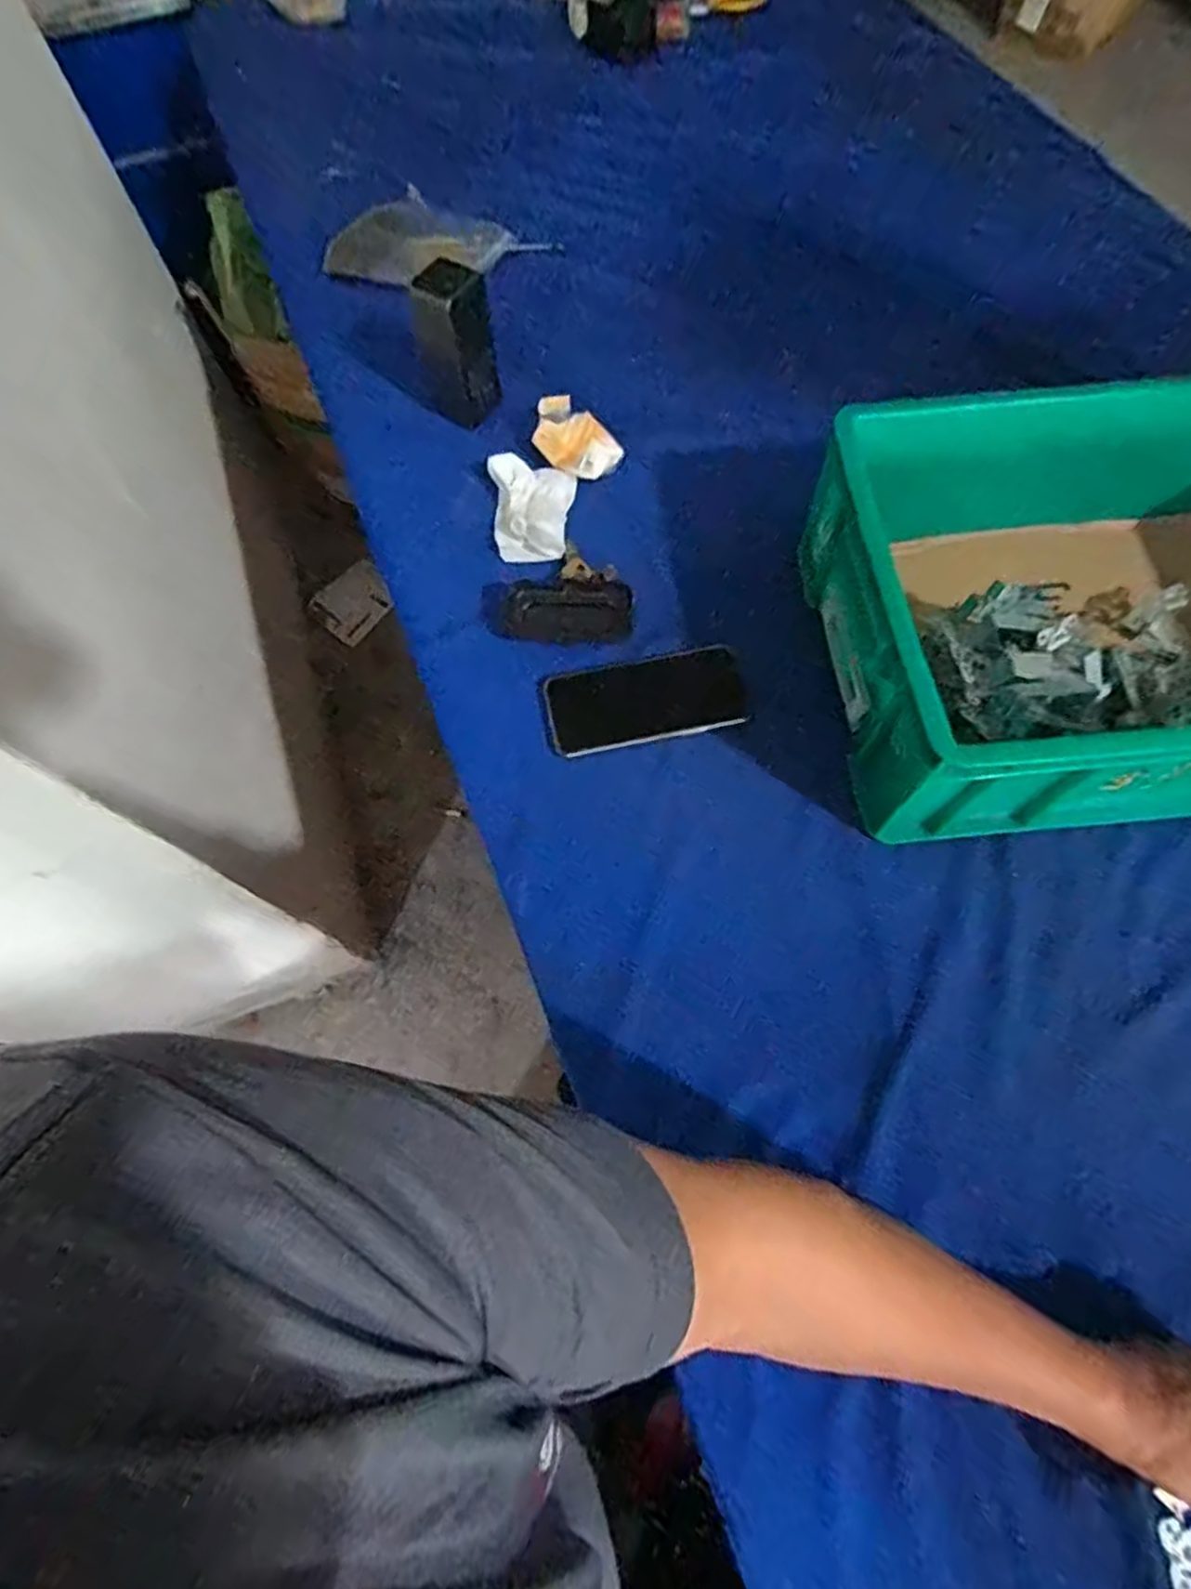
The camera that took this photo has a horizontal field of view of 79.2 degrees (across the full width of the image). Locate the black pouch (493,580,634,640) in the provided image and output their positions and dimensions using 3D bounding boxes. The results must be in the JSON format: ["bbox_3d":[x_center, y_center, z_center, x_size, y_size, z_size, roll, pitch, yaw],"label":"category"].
[{"bbox_3d":[-0.028,-0.160,0.629,0.118,0.022,0.056,7,67,5],"label":"black pouch"}]

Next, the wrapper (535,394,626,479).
[{"bbox_3d":[-0.021,-0.344,0.700,0.081,0.042,0.062,42,74,17],"label":"wrapper"}]

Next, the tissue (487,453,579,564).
[{"bbox_3d":[-0.058,-0.271,0.677,0.077,0.022,0.112,-4,67,0],"label":"tissue"}]

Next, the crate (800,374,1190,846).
[{"bbox_3d":[0.394,-0.148,0.551,0.411,0.147,0.317,-5,67,0],"label":"crate"}]

